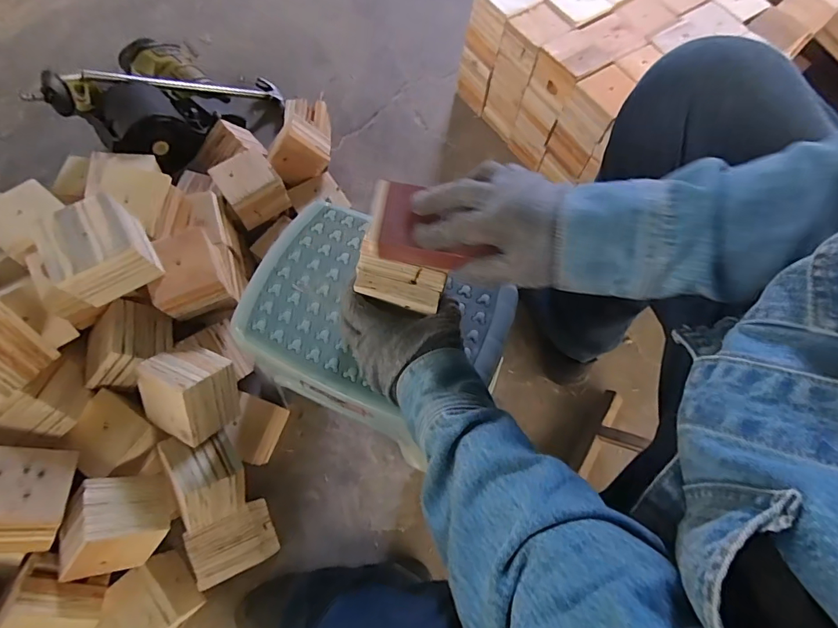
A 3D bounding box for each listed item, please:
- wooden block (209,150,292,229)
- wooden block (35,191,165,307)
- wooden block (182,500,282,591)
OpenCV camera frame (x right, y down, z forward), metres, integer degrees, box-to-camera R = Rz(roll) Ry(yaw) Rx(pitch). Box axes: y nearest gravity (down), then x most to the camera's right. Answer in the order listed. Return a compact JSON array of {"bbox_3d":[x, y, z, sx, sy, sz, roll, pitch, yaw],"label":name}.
[{"bbox_3d":[-0.295,-0.223,0.799,0.096,0.077,0.090,-36,75,-15],"label":"wooden block"},{"bbox_3d":[-0.401,-0.079,0.572,0.102,0.081,0.100,-29,74,-13],"label":"wooden block"},{"bbox_3d":[-0.276,0.341,0.677,0.101,0.112,0.084,-24,73,-11],"label":"wooden block"}]

